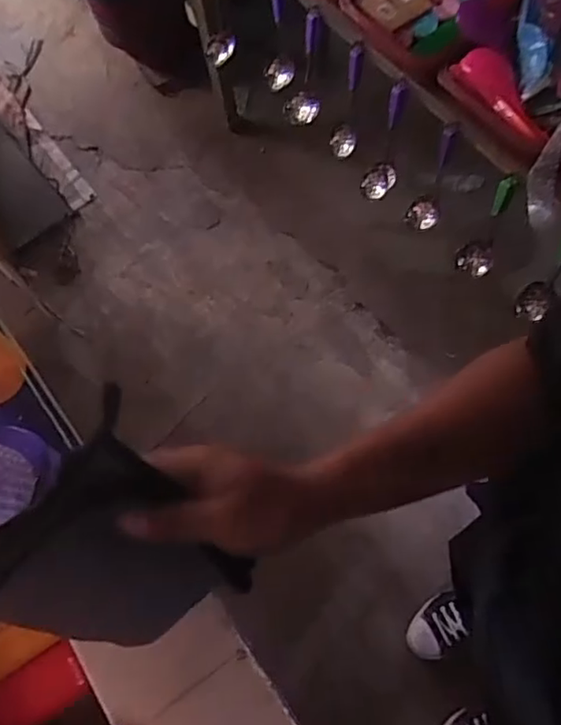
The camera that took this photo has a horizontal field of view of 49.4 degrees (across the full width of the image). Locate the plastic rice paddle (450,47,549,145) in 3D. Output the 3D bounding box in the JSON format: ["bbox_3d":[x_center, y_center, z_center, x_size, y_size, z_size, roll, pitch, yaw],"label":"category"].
[{"bbox_3d":[0.333,-0.393,0.903,0.067,0.029,0.169,-37,86,-16],"label":"plastic rice paddle"}]

